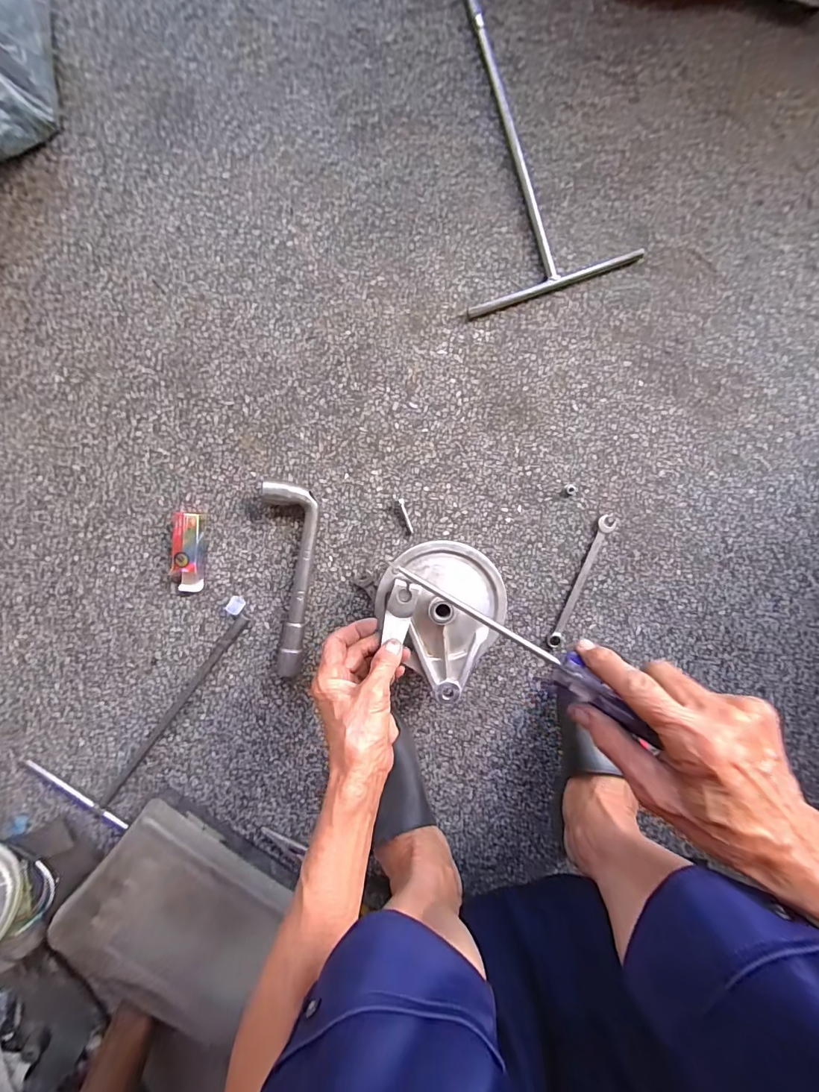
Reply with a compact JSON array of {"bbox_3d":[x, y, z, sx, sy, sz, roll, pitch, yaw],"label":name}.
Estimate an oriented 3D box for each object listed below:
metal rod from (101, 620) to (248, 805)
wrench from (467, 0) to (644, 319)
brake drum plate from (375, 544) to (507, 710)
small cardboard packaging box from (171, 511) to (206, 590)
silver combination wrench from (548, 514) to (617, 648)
[{"bbox_3d":[-0.266,0.186,0.482,0.012,0.009,0.274,38,94,-3],"label":"metal rod"},{"bbox_3d":[0.103,-0.401,0.429,0.180,0.010,0.287,-19,95,2],"label":"wrench"},{"bbox_3d":[0.036,0.068,0.424,0.128,0.042,0.138,0,95,0],"label":"brake drum plate"},{"bbox_3d":[-0.237,0.008,0.462,0.029,0.022,0.085,5,95,0],"label":"small cardboard packaging box"},{"bbox_3d":[0.189,0.040,0.475,0.018,0.004,0.155,23,95,-2],"label":"silver combination wrench"}]

